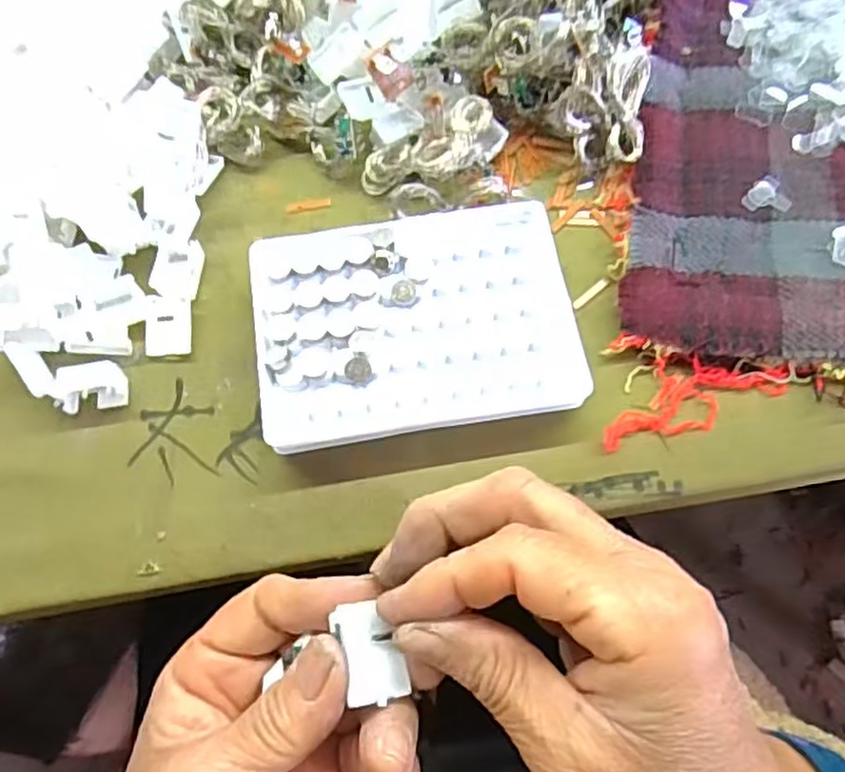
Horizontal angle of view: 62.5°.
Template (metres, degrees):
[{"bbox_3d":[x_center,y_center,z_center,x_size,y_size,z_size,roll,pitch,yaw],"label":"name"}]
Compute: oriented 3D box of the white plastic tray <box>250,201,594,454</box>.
[{"bbox_3d":[-0.003,-0.026,0.294,0.129,0.018,0.095,-8,68,-2],"label":"white plastic tray"}]

